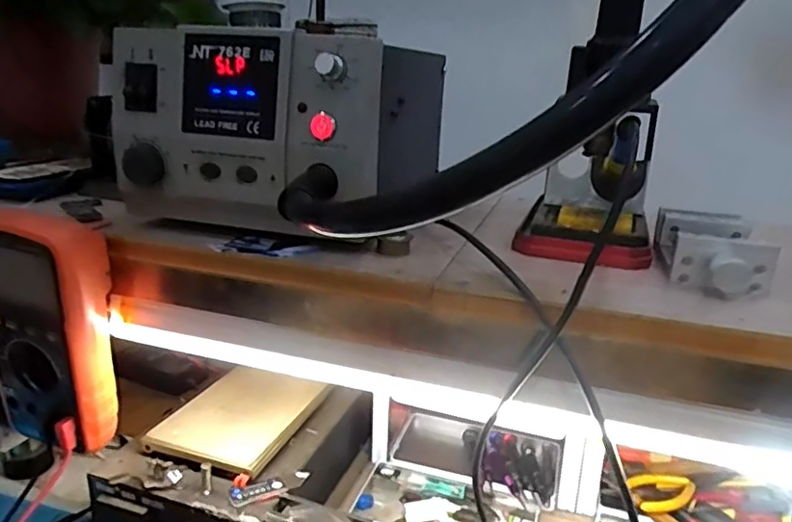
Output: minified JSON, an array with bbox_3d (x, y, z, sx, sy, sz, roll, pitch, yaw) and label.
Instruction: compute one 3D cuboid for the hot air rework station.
[{"bbox_3d":[-0.072,-0.112,0.472,0.196,0.118,0.222,6,18,13],"label":"hot air rework station"}]

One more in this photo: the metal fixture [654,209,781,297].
[{"bbox_3d":[0.207,-0.006,0.383,0.062,0.035,0.094,6,18,13],"label":"metal fixture"}]

